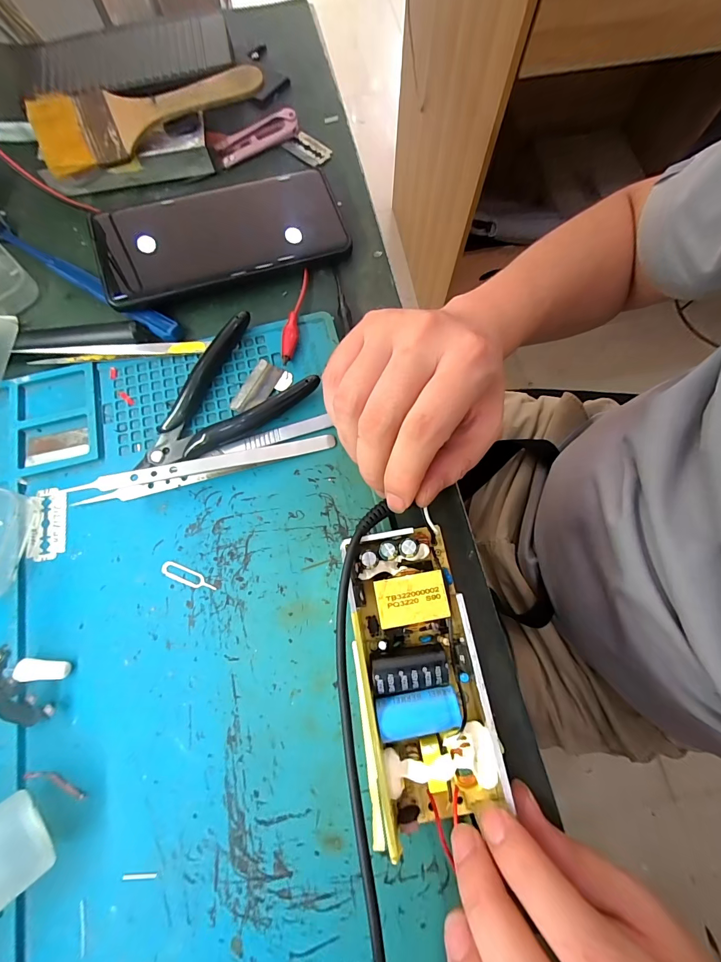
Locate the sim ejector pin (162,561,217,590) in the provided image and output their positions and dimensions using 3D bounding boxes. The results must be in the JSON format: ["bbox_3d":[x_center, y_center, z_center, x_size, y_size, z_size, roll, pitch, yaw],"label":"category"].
[{"bbox_3d":[-0.096,0.054,0.204,0.033,0.004,0.009,21,73,6],"label":"sim ejector pin"}]

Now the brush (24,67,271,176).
[{"bbox_3d":[-0.151,-0.268,0.263,0.162,0.007,0.062,-21,81,-5],"label":"brush"}]

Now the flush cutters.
[{"bbox_3d":[-0.091,-0.055,0.227,0.109,0.014,0.071,-33,76,-8],"label":"flush cutters"}]

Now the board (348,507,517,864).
[{"bbox_3d":[0.028,0.090,0.177,0.056,0.024,0.131,-7,75,-1],"label":"board"}]

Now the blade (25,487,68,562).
[{"bbox_3d":[-0.183,0.024,0.212,0.021,0.004,0.042,-7,74,-1],"label":"blade"}]

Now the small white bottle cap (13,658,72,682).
[{"bbox_3d":[-0.163,0.097,0.187,0.024,0.007,0.010,1,74,1],"label":"small white bottle cap"}]

